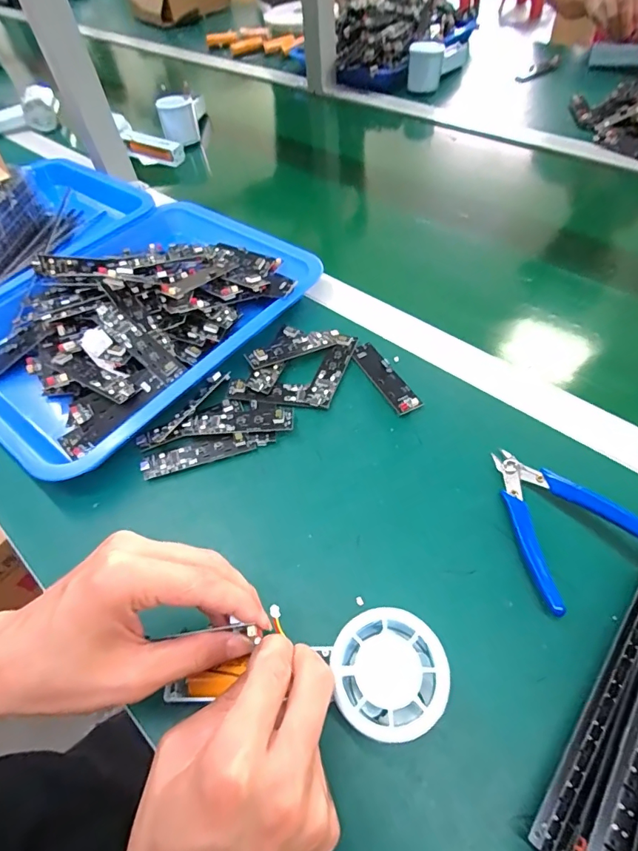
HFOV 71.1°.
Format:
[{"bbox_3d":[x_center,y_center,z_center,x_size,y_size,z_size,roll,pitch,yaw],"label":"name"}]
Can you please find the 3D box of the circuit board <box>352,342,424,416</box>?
[{"bbox_3d":[0.059,-0.044,0.405,0.023,0.010,0.088,-26,57,-13],"label":"circuit board"}]

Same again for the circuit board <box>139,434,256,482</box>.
[{"bbox_3d":[-0.100,0.023,0.367,0.093,0.006,0.021,-15,55,-5],"label":"circuit board"}]

